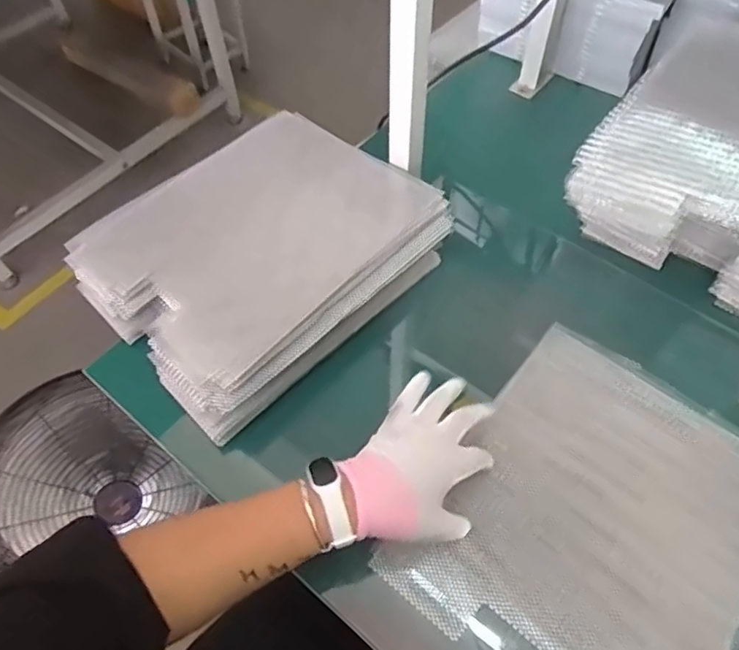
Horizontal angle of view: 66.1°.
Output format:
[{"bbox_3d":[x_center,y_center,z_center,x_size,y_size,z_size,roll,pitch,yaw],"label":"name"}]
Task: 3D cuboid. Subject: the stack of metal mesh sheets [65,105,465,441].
[{"bbox_3d":[-0.135,-0.097,0.684,0.369,0.071,0.320,-40,64,-22],"label":"stack of metal mesh sheets"}]

